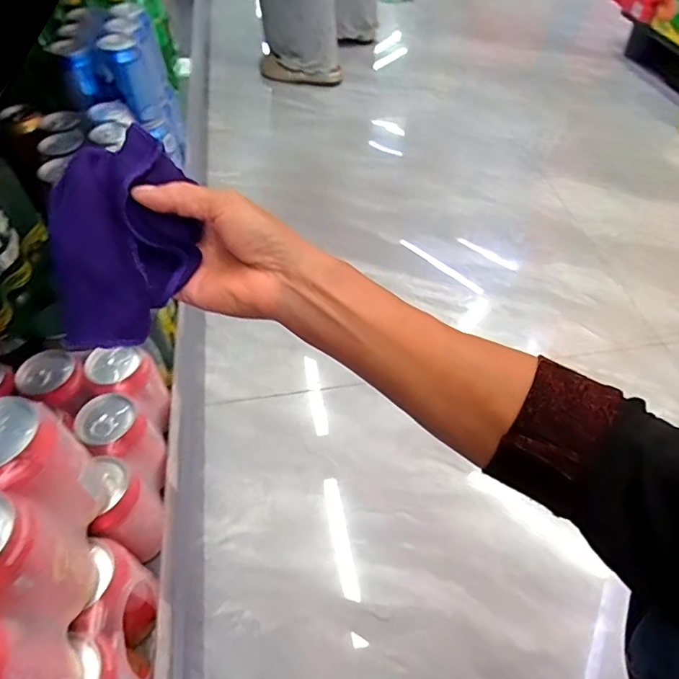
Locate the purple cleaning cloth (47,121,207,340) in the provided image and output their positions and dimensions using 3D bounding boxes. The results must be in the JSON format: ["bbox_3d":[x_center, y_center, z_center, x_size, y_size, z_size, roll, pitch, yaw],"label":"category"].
[{"bbox_3d":[-0.138,-0.063,0.327,0.087,0.025,0.131,33,75,-25],"label":"purple cleaning cloth"}]

